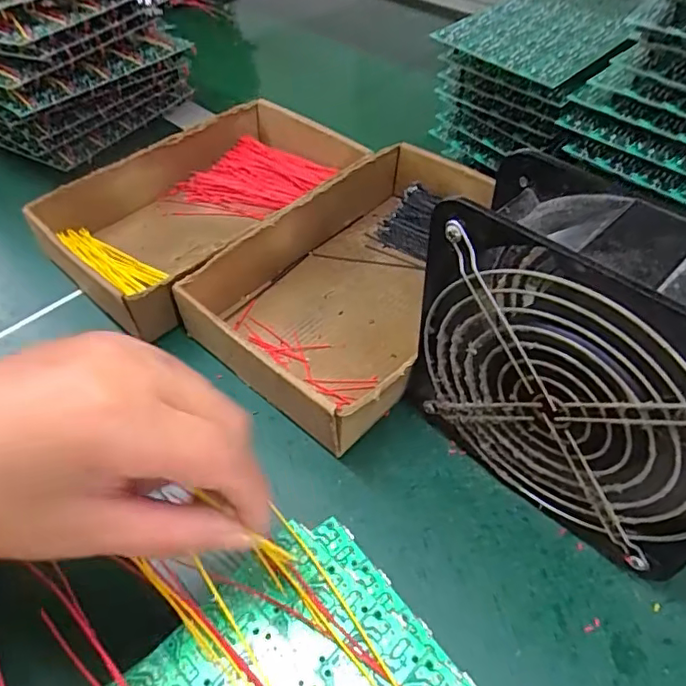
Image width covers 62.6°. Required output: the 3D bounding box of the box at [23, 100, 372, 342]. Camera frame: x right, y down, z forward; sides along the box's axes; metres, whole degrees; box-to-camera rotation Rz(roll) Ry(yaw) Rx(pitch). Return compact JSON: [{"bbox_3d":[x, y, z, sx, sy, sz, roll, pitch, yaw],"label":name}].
[{"bbox_3d":[-0.105,-0.106,0.451,0.141,0.065,0.244,36,59,28],"label":"box"}]

